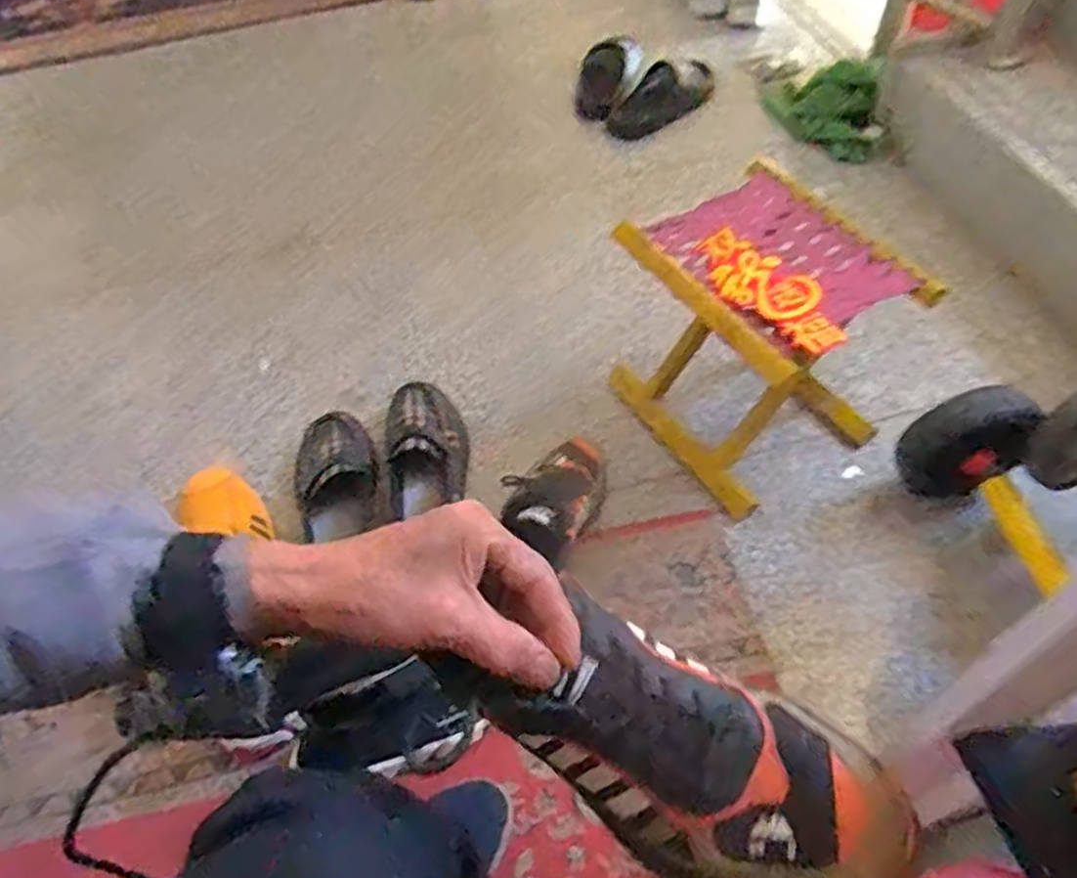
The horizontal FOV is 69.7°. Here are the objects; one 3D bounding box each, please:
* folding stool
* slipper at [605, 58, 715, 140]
[{"bbox_3d":[0.250,-0.117,0.916,0.220,0.272,0.253,-29,58,-15],"label":"folding stool"},{"bbox_3d":[0.219,-0.624,1.417,0.214,0.057,0.097,-34,58,-1],"label":"slipper"}]

